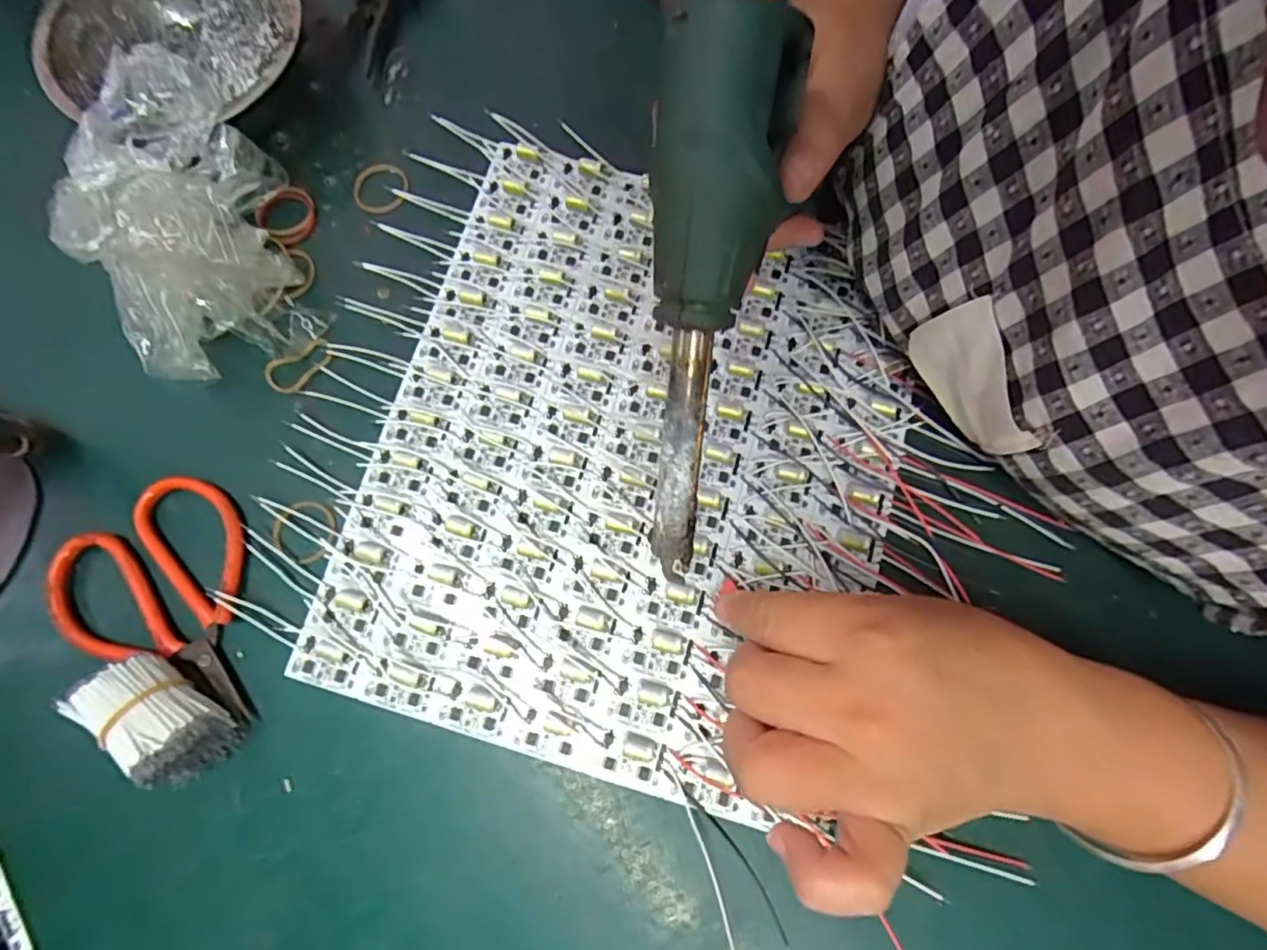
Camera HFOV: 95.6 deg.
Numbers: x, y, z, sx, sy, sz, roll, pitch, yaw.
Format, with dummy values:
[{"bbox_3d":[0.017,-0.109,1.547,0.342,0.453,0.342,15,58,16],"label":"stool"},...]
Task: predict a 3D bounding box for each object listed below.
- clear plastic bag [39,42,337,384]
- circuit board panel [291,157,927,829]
[{"bbox_3d":[-0.210,-0.119,0.263,0.094,0.068,0.124,-30,79,-8],"label":"clear plastic bag"},{"bbox_3d":[-0.003,-0.013,0.274,0.237,0.011,0.282,14,77,3],"label":"circuit board panel"}]

